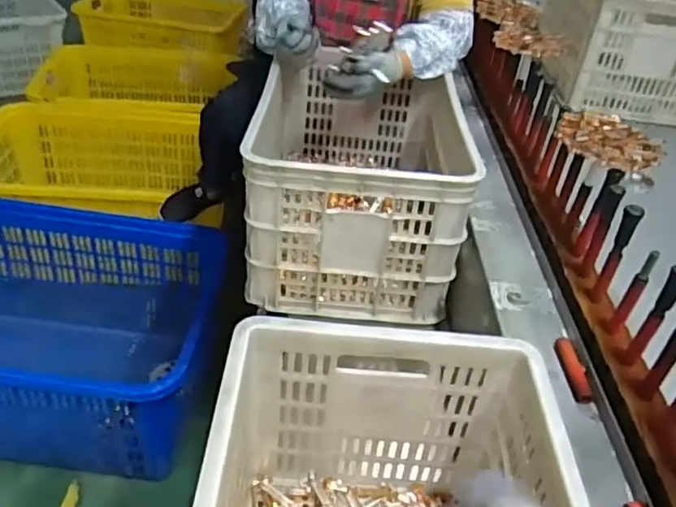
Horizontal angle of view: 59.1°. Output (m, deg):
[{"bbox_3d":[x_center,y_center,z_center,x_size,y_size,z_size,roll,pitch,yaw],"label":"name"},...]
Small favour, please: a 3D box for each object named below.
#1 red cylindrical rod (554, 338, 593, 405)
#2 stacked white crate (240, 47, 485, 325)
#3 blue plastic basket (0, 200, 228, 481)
[{"bbox_3d":[0.269,0.133,0.685,0.019,0.015,0.088,3,37,-6],"label":"red cylindrical rod"},{"bbox_3d":[0.033,-0.147,1.065,0.331,0.265,0.472,8,36,0],"label":"stacked white crate"},{"bbox_3d":[-0.712,0.201,1.486,0.778,0.374,0.583,8,36,1],"label":"blue plastic basket"}]

